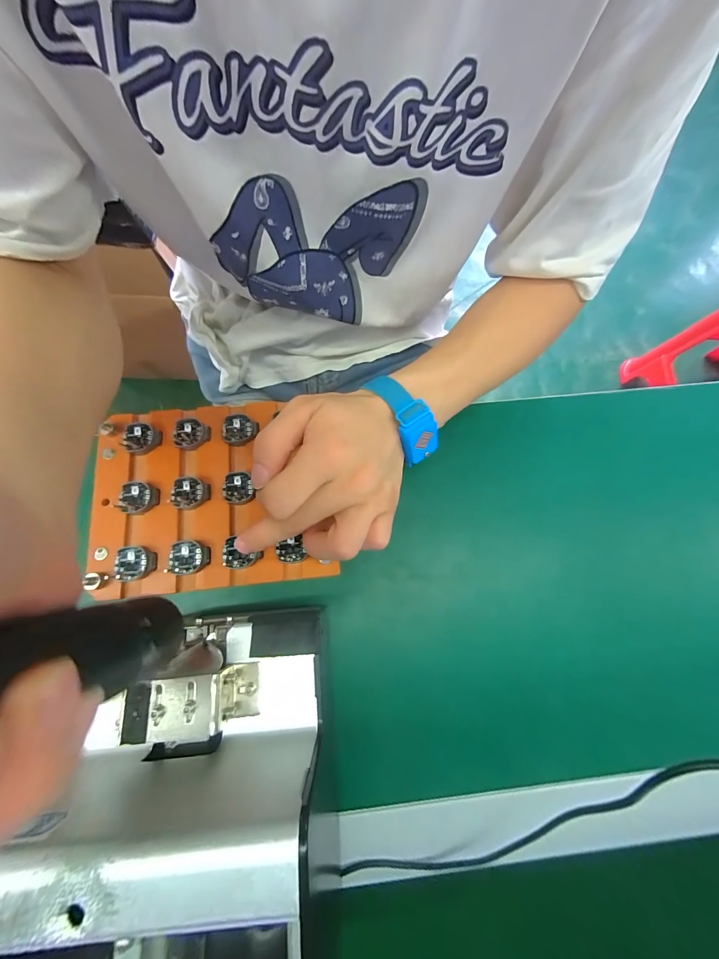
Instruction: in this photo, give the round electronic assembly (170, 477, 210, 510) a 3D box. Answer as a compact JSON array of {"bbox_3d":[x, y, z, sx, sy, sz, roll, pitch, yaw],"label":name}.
[{"bbox_3d":[-0.136,0.012,0.268,0.029,0.005,0.026,24,78,4],"label":"round electronic assembly"}]

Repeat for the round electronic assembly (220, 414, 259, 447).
[{"bbox_3d":[-0.102,-0.041,0.282,0.028,0.005,0.027,0,77,-1],"label":"round electronic assembly"}]

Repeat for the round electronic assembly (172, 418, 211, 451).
[{"bbox_3d":[-0.141,-0.037,0.280,0.029,0.007,0.026,19,77,3],"label":"round electronic assembly"}]

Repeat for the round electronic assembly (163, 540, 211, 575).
[{"bbox_3d":[-0.129,0.059,0.256,0.029,0.006,0.024,3,77,-1],"label":"round electronic assembly"}]

